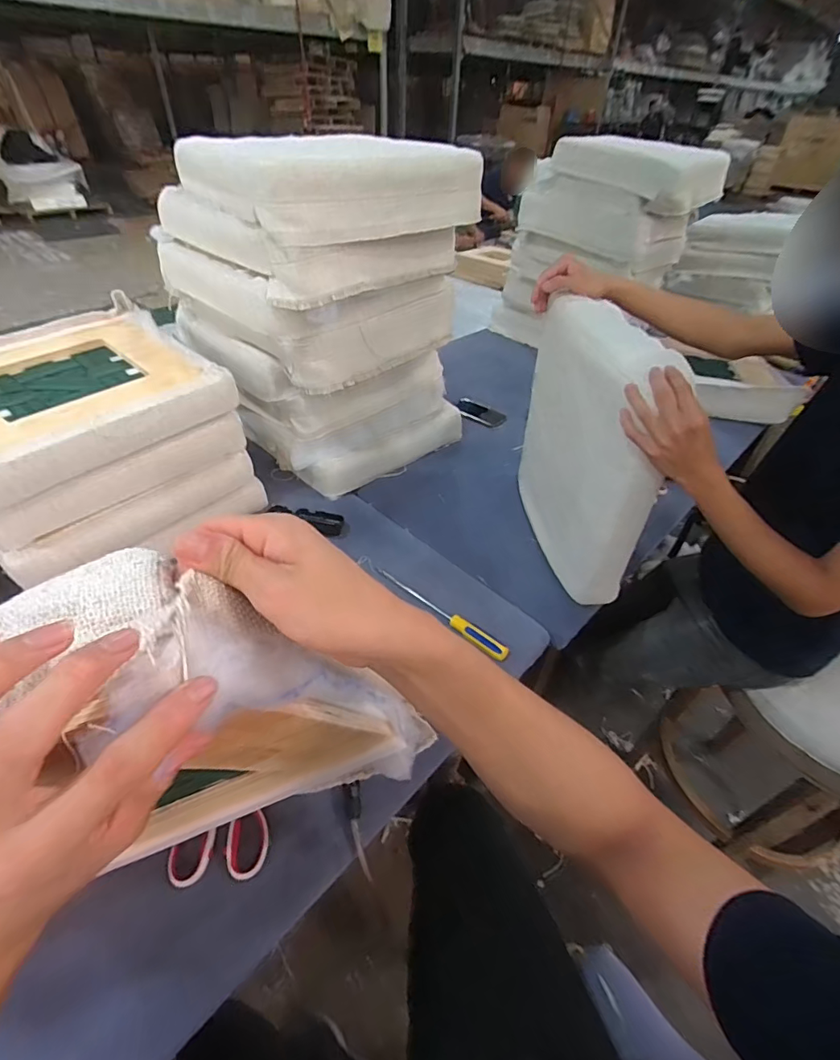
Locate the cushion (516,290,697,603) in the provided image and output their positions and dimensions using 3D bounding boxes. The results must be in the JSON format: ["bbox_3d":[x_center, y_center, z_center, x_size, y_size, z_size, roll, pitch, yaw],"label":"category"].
[{"bbox_3d":[0.294,-0.144,0.877,0.085,0.428,0.428,-4,43,-7],"label":"cushion"}]

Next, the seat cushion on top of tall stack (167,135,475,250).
[{"bbox_3d":[-0.182,-0.688,0.938,0.493,0.120,0.415,-29,52,-30],"label":"seat cushion on top of tall stack"}]

